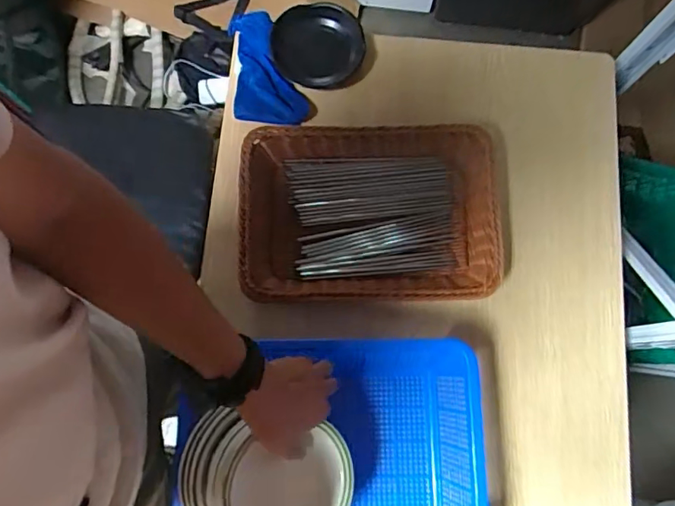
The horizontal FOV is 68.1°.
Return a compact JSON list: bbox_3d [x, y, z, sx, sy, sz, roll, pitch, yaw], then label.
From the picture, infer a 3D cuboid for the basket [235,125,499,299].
[{"bbox_3d":[0.048,-0.052,0.706,0.360,0.071,0.245,0,78,-1],"label":"basket"}]

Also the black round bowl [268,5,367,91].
[{"bbox_3d":[-0.031,-0.327,0.797,0.142,0.055,0.142,0,78,-1],"label":"black round bowl"}]

